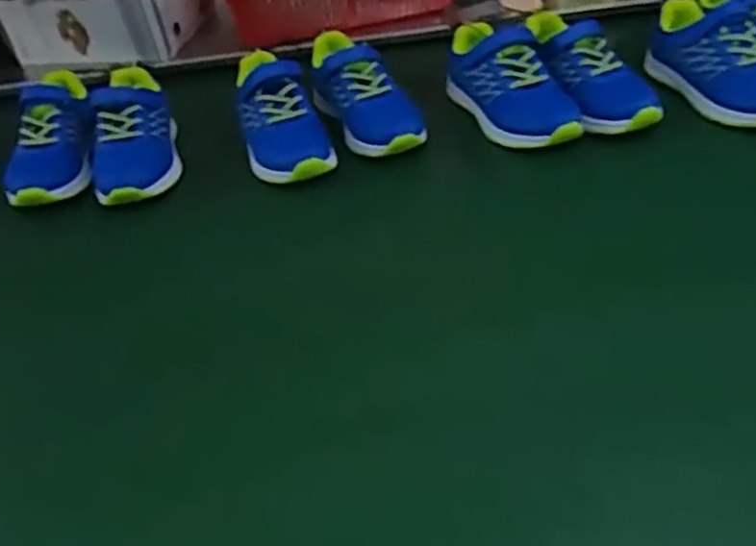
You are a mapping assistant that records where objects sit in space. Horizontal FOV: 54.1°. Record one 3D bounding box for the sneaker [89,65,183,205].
[{"bbox_3d":[-0.259,-0.153,0.784,0.082,0.062,0.210,-10,57,-3],"label":"sneaker"}]

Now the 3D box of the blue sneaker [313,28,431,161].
[{"bbox_3d":[-0.019,-0.191,0.792,0.071,0.067,0.189,-19,40,-15],"label":"blue sneaker"}]

